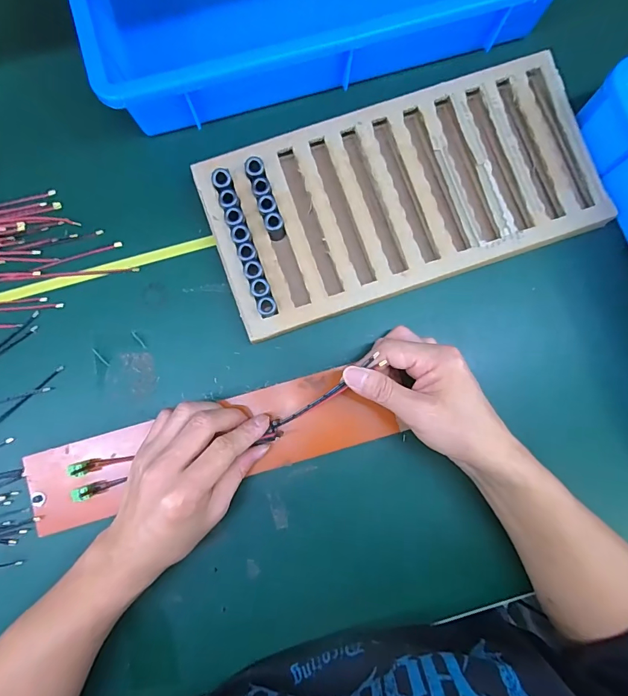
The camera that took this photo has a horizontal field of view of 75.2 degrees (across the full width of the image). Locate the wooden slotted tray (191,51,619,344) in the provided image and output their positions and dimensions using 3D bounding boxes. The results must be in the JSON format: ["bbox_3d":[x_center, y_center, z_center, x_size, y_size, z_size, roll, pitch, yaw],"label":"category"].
[{"bbox_3d":[0.083,-0.144,0.395,0.355,0.036,0.176,-19,85,-3],"label":"wooden slotted tray"}]

